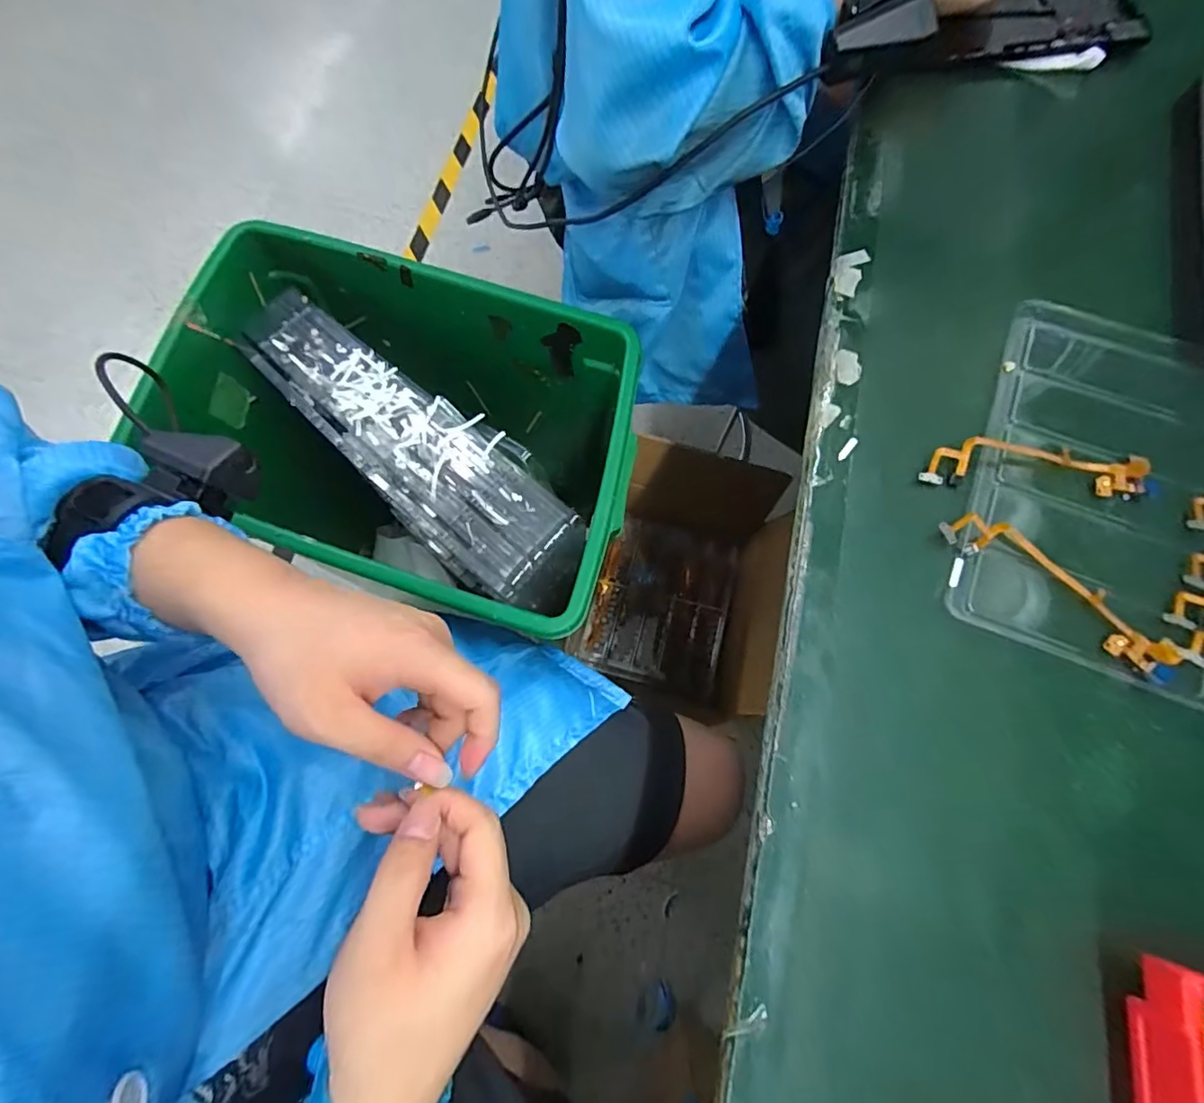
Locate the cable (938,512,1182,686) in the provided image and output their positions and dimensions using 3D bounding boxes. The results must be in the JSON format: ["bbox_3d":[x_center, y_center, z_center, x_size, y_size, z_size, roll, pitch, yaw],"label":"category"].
[{"bbox_3d":[0.247,0.020,0.300,0.130,0.008,0.029,41,75,12],"label":"cable"}]

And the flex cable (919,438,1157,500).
[{"bbox_3d":[0.254,-0.050,0.322,0.133,0.012,0.029,5,71,1],"label":"flex cable"}]

